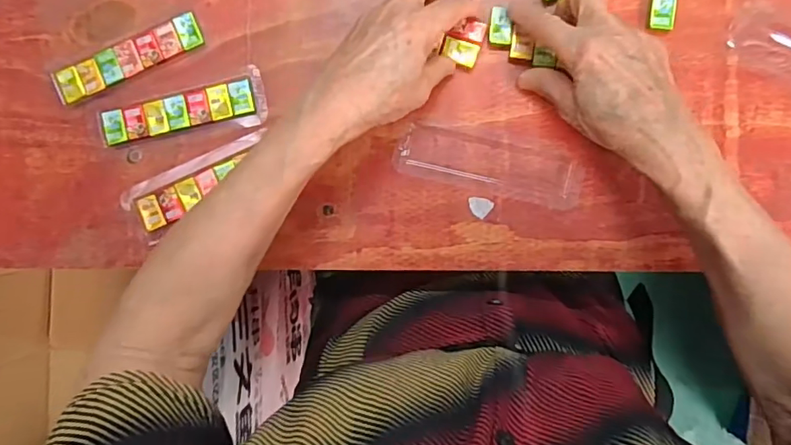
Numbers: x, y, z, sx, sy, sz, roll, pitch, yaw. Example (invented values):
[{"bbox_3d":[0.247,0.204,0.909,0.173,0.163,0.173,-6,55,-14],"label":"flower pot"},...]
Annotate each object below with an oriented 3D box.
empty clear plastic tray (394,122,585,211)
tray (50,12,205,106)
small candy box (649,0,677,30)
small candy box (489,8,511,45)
[{"bbox_3d":[0.070,-0.043,0.390,0.137,0.008,0.038,13,94,3],"label":"empty clear plastic tray"},{"bbox_3d":[-0.206,-0.125,0.399,0.120,0.010,0.027,-23,92,5],"label":"tray"},{"bbox_3d":[0.191,-0.152,0.371,0.017,0.008,0.026,4,94,4],"label":"small candy box"},{"bbox_3d":[0.077,-0.144,0.382,0.015,0.008,0.025,1,93,4],"label":"small candy box"}]

